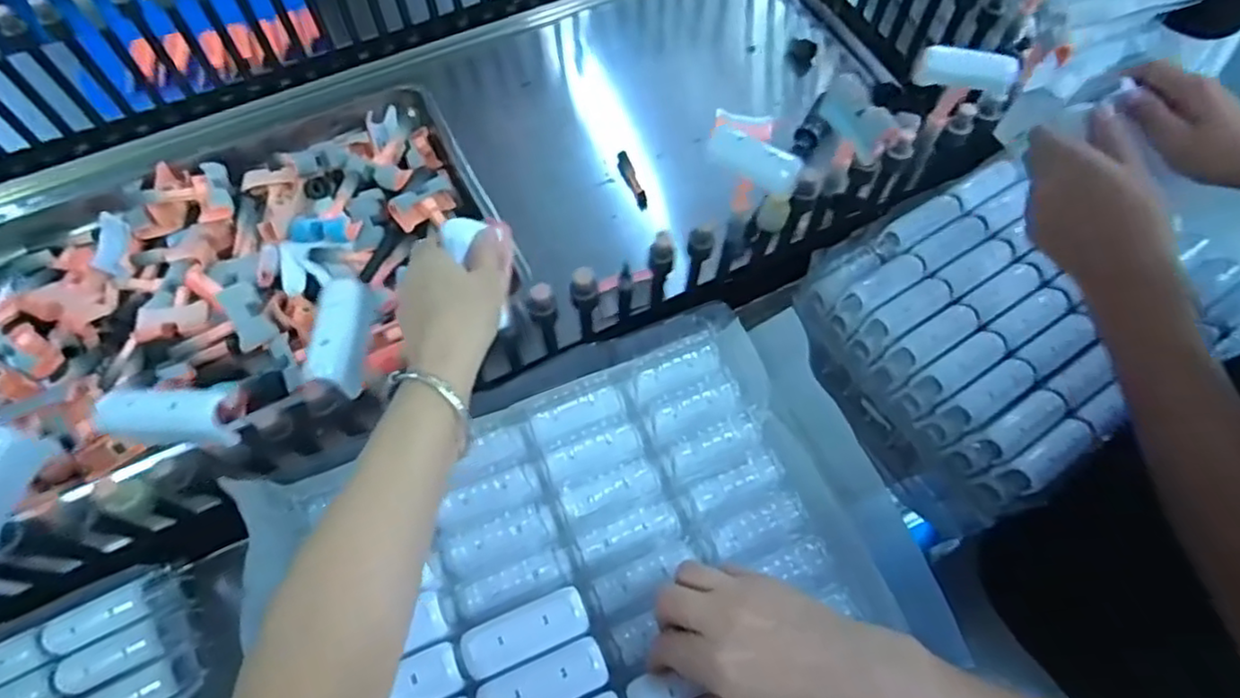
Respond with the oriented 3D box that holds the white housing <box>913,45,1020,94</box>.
[{"bbox_3d":[0.297,-0.238,0.562,0.081,0.033,0.020,11,62,6],"label":"white housing"}]

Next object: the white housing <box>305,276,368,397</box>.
[{"bbox_3d":[-0.191,-0.009,0.445,0.026,0.029,0.078,0,79,0],"label":"white housing"}]

